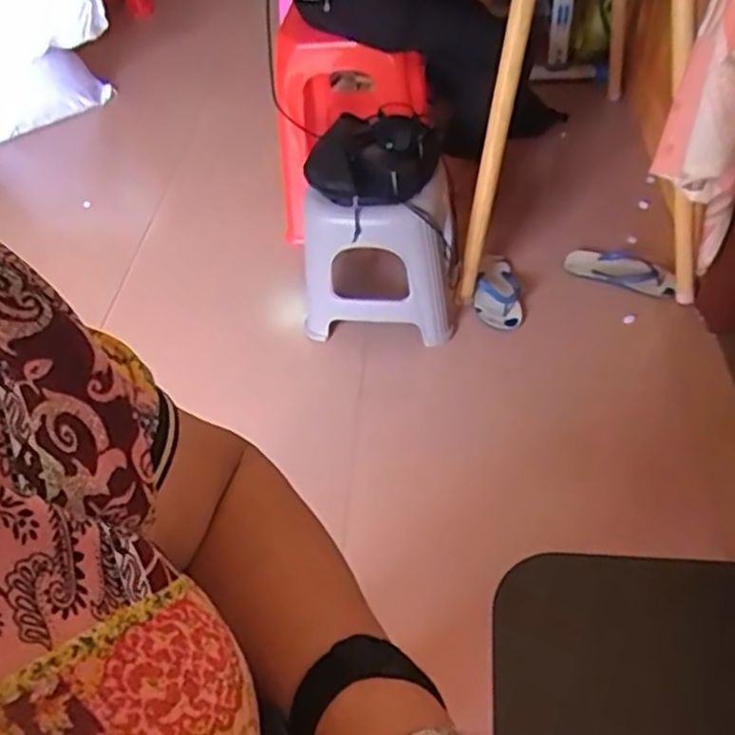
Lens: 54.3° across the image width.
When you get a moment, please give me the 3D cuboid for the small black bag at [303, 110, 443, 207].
[{"bbox_3d":[0.007,-0.393,1.351,0.237,0.066,0.214,19,52,21],"label":"small black bag"}]

